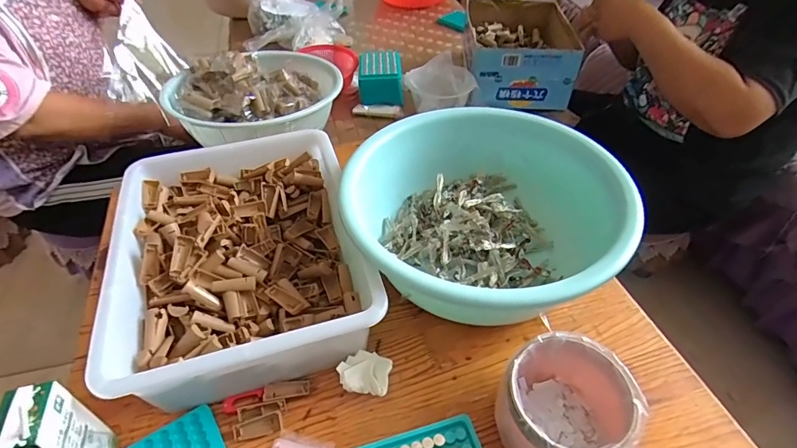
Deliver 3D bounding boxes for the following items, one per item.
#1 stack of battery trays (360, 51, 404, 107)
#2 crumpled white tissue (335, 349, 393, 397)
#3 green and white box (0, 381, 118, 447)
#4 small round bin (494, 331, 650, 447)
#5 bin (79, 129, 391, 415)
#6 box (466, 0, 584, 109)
[{"bbox_3d":[-0.040,-0.326,1.004,0.096,0.065,0.116,-3,44,-3],"label":"stack of battery trays"},{"bbox_3d":[-0.037,0.170,0.510,0.057,0.030,0.045,3,44,3],"label":"crumpled white tissue"},{"bbox_3d":[-0.307,0.201,0.405,0.040,0.139,0.055,-10,45,-10],"label":"green and white box"},{"bbox_3d":[0.168,0.189,0.446,0.116,0.088,0.121,0,44,0],"label":"small round bin"},{"bbox_3d":[-0.199,0.039,0.584,0.279,0.113,0.359,-13,46,-13],"label":"bin"},{"bbox_3d":[0.273,-0.409,1.050,0.219,0.123,0.313,2,44,2],"label":"box"}]

